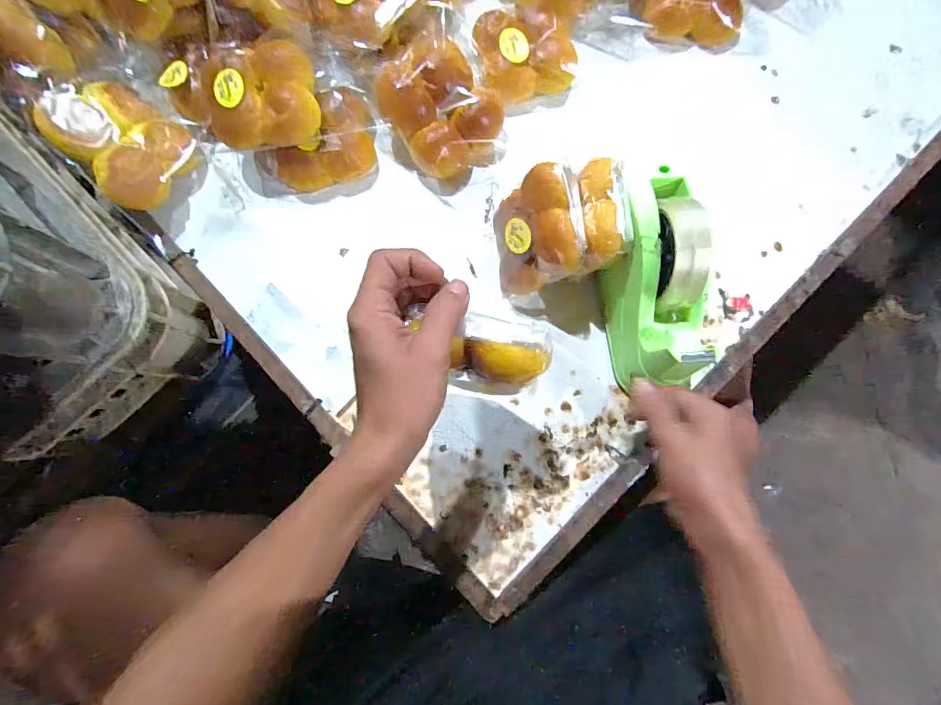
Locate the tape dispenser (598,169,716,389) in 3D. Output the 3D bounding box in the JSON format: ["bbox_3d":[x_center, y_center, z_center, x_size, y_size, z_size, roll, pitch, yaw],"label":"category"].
[{"bbox_3d":[0.169,-0.052,0.392,0.061,0.114,0.154,-9,82,-4],"label":"tape dispenser"}]

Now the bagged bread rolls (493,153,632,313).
[{"bbox_3d":[0.080,-0.112,0.416,0.104,0.103,0.109,-6,81,-3],"label":"bagged bread rolls"}]

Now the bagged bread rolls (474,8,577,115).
[{"bbox_3d":[0.065,-0.316,0.477,0.109,0.043,0.102,0,81,-2],"label":"bagged bread rolls"}]

